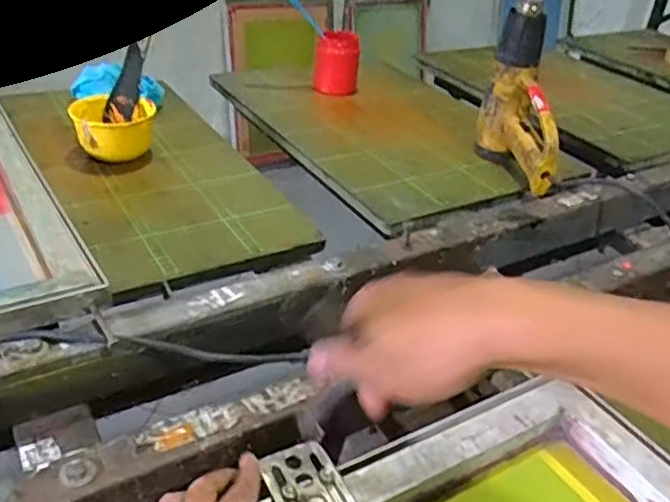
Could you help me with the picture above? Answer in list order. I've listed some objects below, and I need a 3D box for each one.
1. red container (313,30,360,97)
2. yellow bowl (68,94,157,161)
[{"bbox_3d":[0.004,-0.349,1.210,0.081,0.107,0.069,5,33,-2],"label":"red container"},{"bbox_3d":[-0.307,-0.168,0.904,0.108,0.068,0.097,3,33,-5],"label":"yellow bowl"}]

